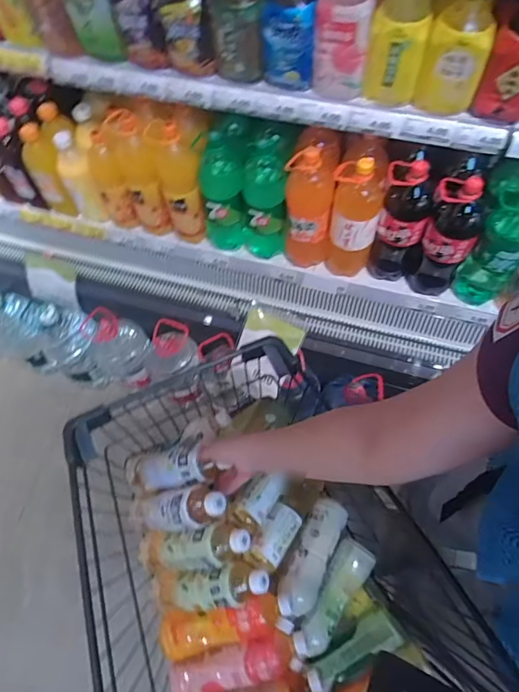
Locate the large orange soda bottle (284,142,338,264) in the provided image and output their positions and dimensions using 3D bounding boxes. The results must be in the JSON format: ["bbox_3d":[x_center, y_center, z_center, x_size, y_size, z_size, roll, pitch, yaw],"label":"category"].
[{"bbox_3d":[0.116,-0.335,1.092,0.106,0.279,0.137,7,65,7],"label":"large orange soda bottle"}]

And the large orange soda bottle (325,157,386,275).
[{"bbox_3d":[0.213,-0.279,1.076,0.107,0.320,0.099,9,65,8],"label":"large orange soda bottle"}]

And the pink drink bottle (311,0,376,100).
[{"bbox_3d":[0.145,-0.536,0.805,0.098,0.201,0.073,5,64,6],"label":"pink drink bottle"}]

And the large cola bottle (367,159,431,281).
[{"bbox_3d":[0.319,-0.285,1.055,0.108,0.293,0.119,14,66,10],"label":"large cola bottle"}]

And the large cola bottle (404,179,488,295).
[{"bbox_3d":[0.406,-0.235,1.025,0.107,0.306,0.104,19,67,12],"label":"large cola bottle"}]

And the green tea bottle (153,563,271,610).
[{"bbox_3d":[-0.073,0.379,0.749,0.214,0.082,0.061,-22,59,31],"label":"green tea bottle"}]

